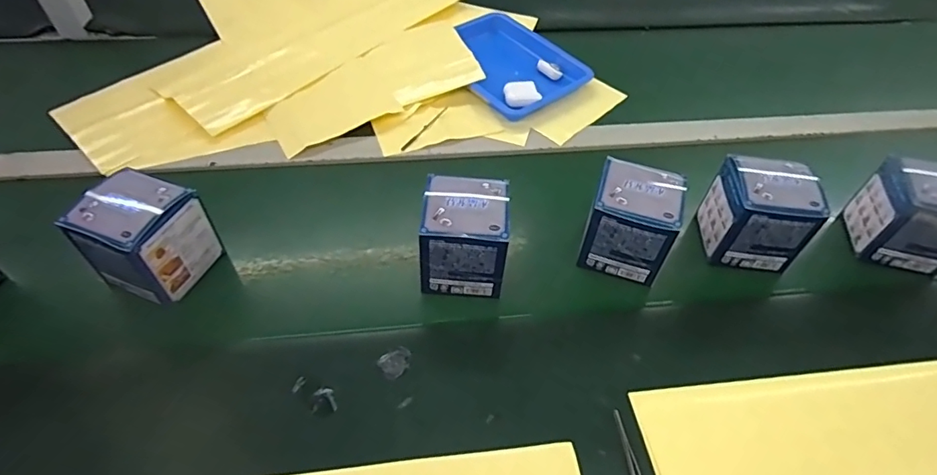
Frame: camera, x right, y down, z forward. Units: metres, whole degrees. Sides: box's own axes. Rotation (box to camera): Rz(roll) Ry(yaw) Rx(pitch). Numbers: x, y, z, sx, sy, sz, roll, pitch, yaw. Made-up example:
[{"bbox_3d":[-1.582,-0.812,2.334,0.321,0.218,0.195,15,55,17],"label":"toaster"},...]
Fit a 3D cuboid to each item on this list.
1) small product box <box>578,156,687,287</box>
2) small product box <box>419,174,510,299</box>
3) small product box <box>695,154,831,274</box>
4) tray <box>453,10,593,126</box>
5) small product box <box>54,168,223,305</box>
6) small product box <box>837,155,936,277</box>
[{"bbox_3d":[0.166,-0.017,0.525,0.087,0.096,0.077,16,52,13],"label":"small product box"},{"bbox_3d":[-0.006,-0.001,0.501,0.084,0.095,0.076,2,50,2],"label":"small product box"},{"bbox_3d":[0.311,-0.026,0.540,0.091,0.095,0.079,5,50,4],"label":"small product box"},{"bbox_3d":[0.067,-0.268,0.774,0.184,0.037,0.219,-32,57,-23],"label":"tray"},{"bbox_3d":[-0.307,0.000,0.481,0.080,0.097,0.082,16,52,13],"label":"small product box"},{"bbox_3d":[0.488,-0.026,0.551,0.086,0.099,0.081,14,52,12],"label":"small product box"}]

